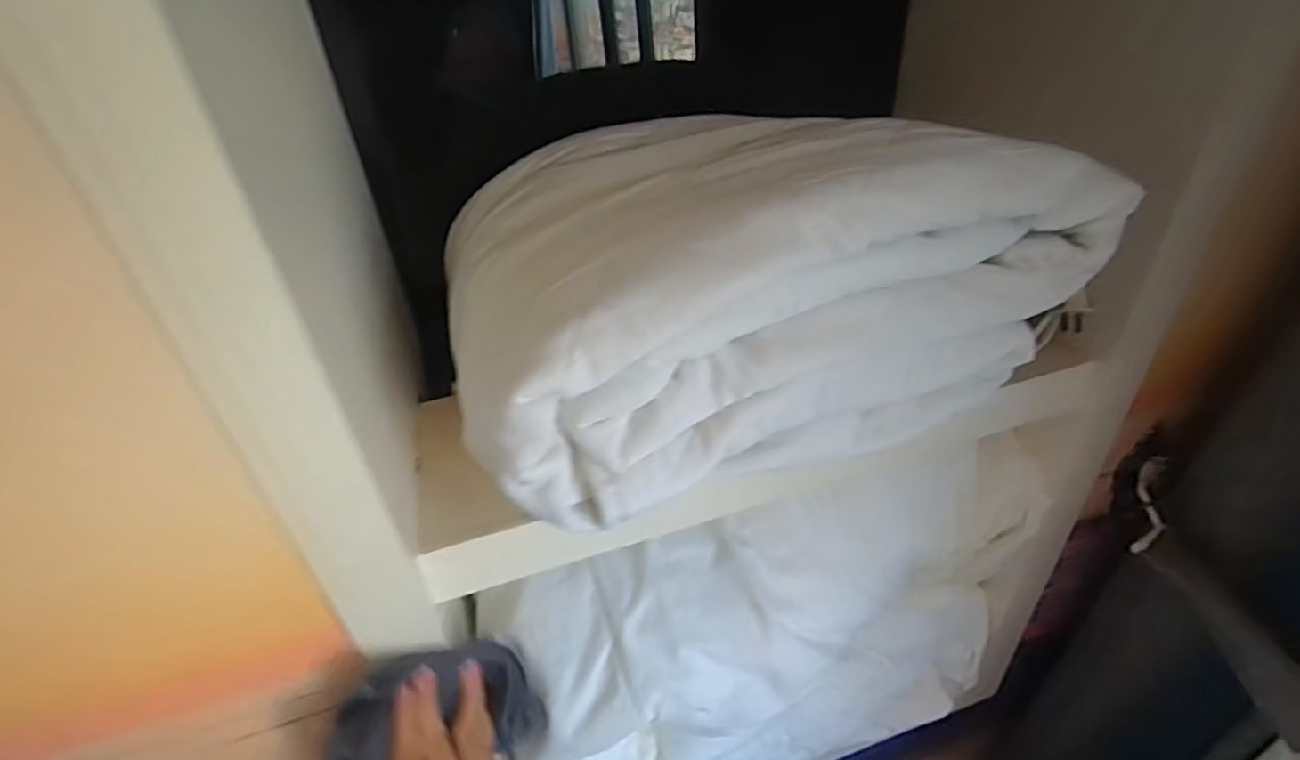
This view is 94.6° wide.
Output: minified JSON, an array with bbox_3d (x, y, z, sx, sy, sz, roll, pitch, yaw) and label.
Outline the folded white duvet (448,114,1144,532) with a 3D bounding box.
[{"bbox_3d":[0.053,-0.088,0.433,0.379,0.166,0.274,-14,35,-14],"label":"folded white duvet"}]

